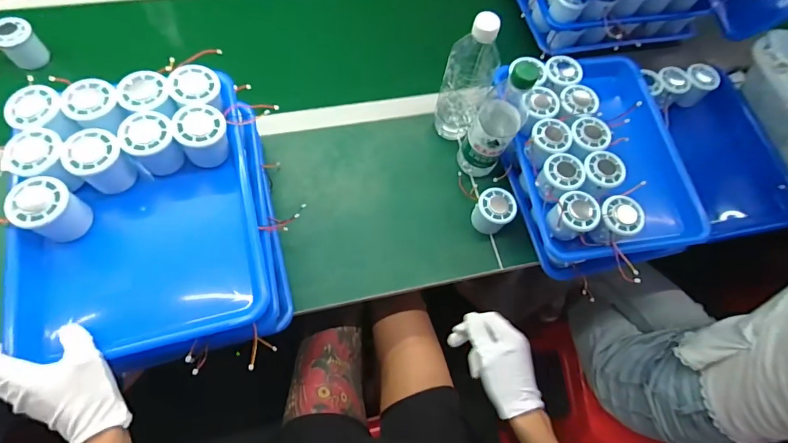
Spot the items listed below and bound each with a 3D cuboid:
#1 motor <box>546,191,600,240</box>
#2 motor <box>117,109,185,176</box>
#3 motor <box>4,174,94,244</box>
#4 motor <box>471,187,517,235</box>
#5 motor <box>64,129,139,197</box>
[{"bbox_3d":[0.241,-0.006,0.572,0.055,0.050,0.053,1,67,-3],"label":"motor"},{"bbox_3d":[-0.284,-0.090,0.501,0.057,0.062,0.055,-33,72,-16],"label":"motor"},{"bbox_3d":[-0.374,-0.012,0.459,0.055,0.058,0.058,34,69,11],"label":"motor"},{"bbox_3d":[0.149,-0.014,0.638,0.059,0.050,0.055,1,67,-3],"label":"motor"},{"bbox_3d":[-0.336,-0.067,0.488,0.053,0.061,0.058,41,71,14],"label":"motor"}]

